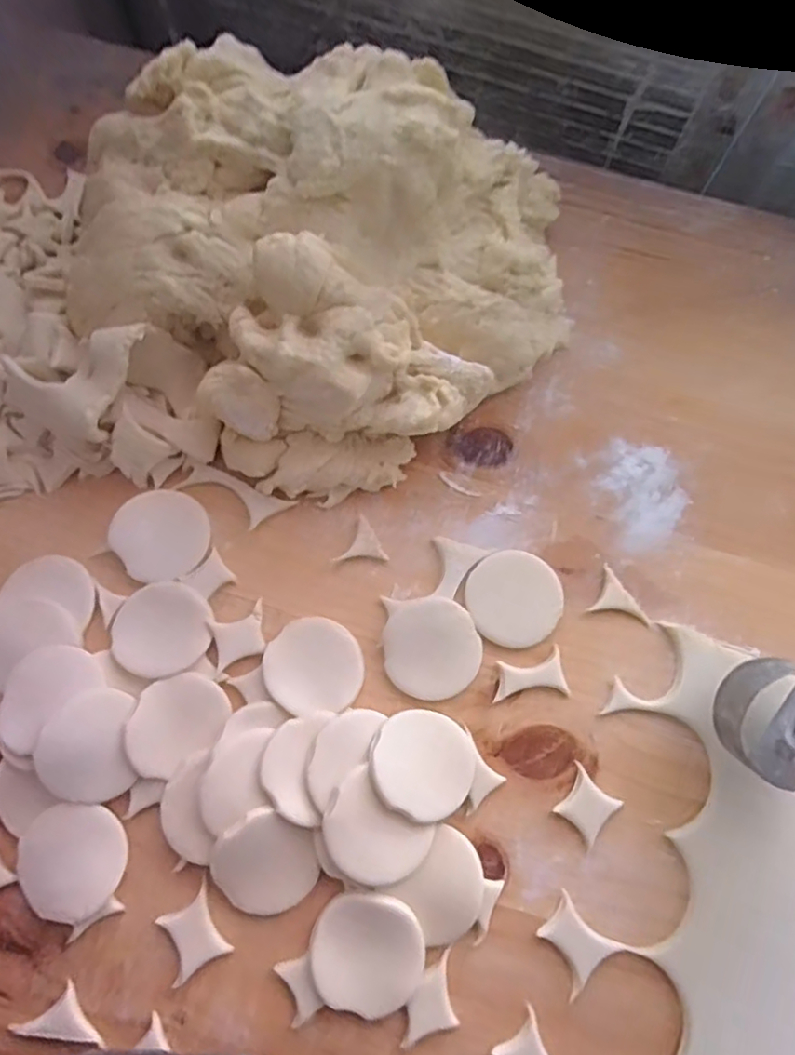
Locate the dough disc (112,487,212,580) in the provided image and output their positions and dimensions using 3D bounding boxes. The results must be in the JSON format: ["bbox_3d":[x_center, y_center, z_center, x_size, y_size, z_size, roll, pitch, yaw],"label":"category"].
[{"bbox_3d":[-0.176,0.005,0.477,0.066,0.012,0.068,0,73,-2],"label":"dough disc"}]

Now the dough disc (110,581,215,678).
[{"bbox_3d":[-0.168,0.072,0.456,0.068,0.006,0.065,0,73,-2],"label":"dough disc"}]

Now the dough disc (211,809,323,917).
[{"bbox_3d":[-0.085,0.219,0.414,0.068,0.004,0.066,-1,97,-9],"label":"dough disc"}]

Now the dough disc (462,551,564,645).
[{"bbox_3d":[0.086,0.051,0.472,0.069,0.004,0.069,0,73,-2],"label":"dough disc"}]

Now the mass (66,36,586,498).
[{"bbox_3d":[-0.052,-0.210,0.482,0.321,0.137,0.317,0,73,-2],"label":"mass"}]

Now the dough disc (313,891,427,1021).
[{"bbox_3d":[-0.018,0.267,0.402,0.067,0.011,0.069,0,73,-2],"label":"dough disc"}]

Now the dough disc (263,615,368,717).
[{"bbox_3d":[-0.059,0.097,0.451,0.067,0.011,0.064,0,73,-2],"label":"dough disc"}]

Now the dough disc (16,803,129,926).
[{"bbox_3d":[-0.211,0.215,0.412,0.067,0.010,0.067,1,80,-3],"label":"dough disc"}]

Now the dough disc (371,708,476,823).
[{"bbox_3d":[0.017,0.157,0.425,0.067,0.006,0.067,6,60,-10],"label":"dough disc"}]

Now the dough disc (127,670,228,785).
[{"bbox_3d":[-0.151,0.131,0.433,0.069,0.004,0.055,-35,88,-15],"label":"dough disc"}]

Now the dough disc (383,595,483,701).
[{"bbox_3d":[0.025,0.086,0.458,0.066,0.012,0.070,0,73,-2],"label":"dough disc"}]

